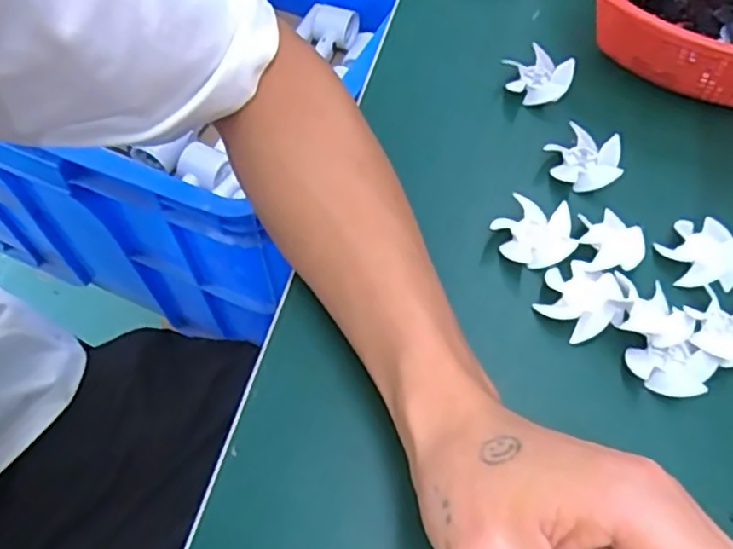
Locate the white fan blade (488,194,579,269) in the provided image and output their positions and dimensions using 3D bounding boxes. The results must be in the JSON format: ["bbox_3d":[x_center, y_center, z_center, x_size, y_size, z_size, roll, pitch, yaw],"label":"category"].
[{"bbox_3d":[0.087,-0.023,0.351,0.040,0.009,0.038,6,59,6],"label":"white fan blade"}]

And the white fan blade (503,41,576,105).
[{"bbox_3d":[0.105,-0.122,0.411,0.031,0.016,0.040,-39,65,-19],"label":"white fan blade"}]

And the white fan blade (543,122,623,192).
[{"bbox_3d":[0.121,-0.066,0.375,0.040,0.010,0.038,10,60,9],"label":"white fan blade"}]

